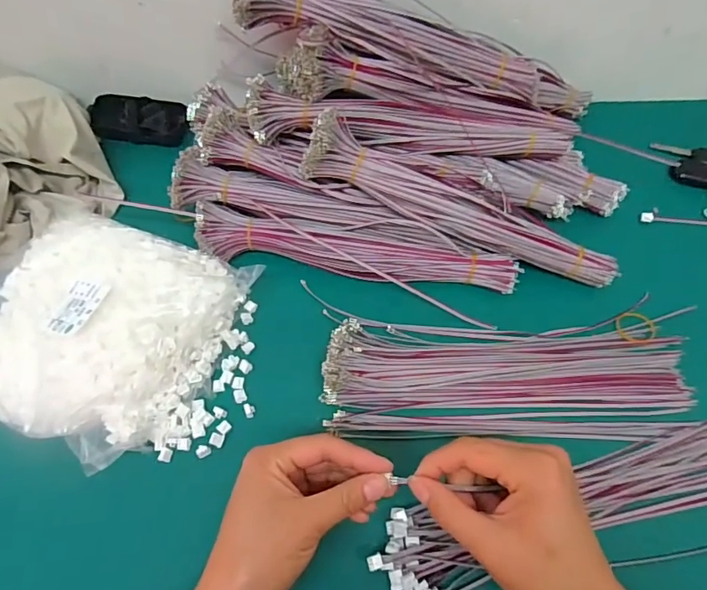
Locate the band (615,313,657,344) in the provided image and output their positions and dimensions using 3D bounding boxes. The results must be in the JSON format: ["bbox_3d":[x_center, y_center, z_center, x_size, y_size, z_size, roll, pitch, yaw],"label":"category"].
[{"bbox_3d":[0.251,0.030,0.428,0.034,0.007,0.035,-1,48,2],"label":"band"}]

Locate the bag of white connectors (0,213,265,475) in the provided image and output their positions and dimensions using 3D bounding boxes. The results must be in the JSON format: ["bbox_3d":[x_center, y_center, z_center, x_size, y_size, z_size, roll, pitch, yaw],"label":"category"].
[{"bbox_3d":[-0.211,0.027,0.405,0.209,0.055,0.193,22,64,12],"label":"bag of white connectors"}]

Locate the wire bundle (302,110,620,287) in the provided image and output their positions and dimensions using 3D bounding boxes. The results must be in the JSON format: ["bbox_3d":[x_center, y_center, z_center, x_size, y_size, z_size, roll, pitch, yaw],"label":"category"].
[{"bbox_3d":[0.099,-0.075,0.425,0.290,0.035,0.038,22,63,-6],"label":"wire bundle"}]

